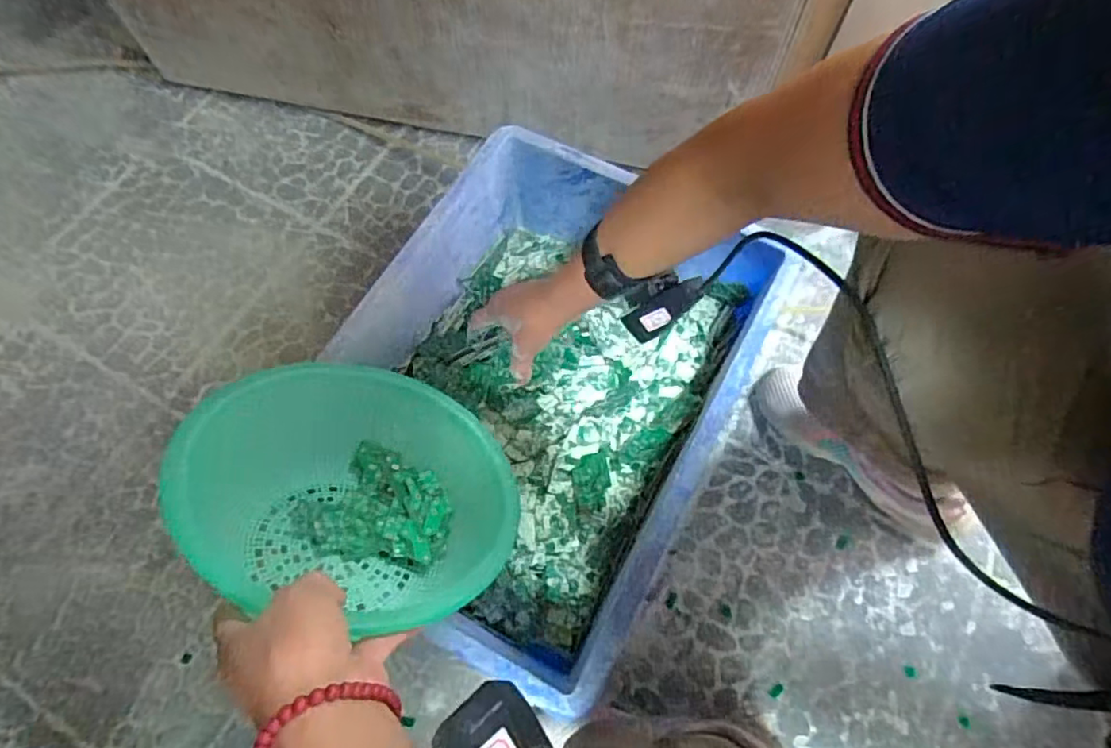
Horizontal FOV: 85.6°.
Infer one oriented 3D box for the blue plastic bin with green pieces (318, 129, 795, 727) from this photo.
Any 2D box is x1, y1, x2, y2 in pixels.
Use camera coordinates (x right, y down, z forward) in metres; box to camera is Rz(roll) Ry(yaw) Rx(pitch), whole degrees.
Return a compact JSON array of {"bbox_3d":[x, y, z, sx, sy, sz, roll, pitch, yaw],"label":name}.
[{"bbox_3d":[-0.019,0.006,0.625,0.322,0.171,0.427,27,71,14],"label":"blue plastic bin with green pieces"}]

